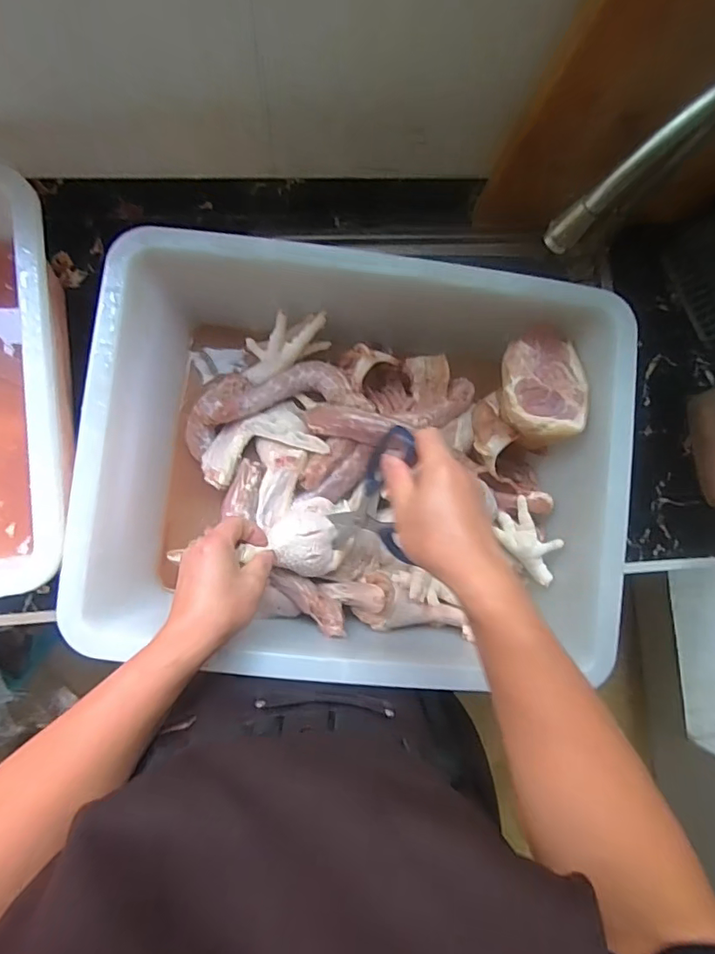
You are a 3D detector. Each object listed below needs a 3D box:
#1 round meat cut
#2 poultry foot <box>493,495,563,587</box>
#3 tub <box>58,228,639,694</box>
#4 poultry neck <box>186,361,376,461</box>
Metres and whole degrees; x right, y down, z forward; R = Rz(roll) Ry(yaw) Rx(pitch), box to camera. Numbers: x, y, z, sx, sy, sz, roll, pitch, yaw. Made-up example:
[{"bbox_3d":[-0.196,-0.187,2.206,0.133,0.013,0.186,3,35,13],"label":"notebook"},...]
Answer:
[{"bbox_3d":[0.195,-0.089,0.547,0.083,0.049,0.117,-3,70,8],"label":"round meat cut"},{"bbox_3d":[0.185,0.071,0.548,0.047,0.031,0.086,-39,90,-7],"label":"poultry foot"},{"bbox_3d":[-0.005,-0.018,0.526,0.510,0.130,0.404,5,85,-5],"label":"tub"},{"bbox_3d":[-0.094,-0.084,0.566,0.194,0.044,0.085,-17,88,-7],"label":"poultry neck"}]

